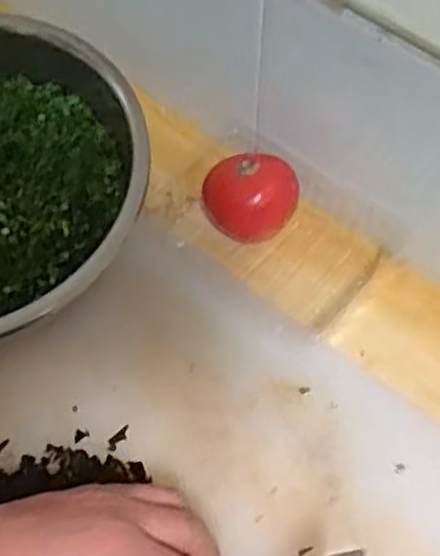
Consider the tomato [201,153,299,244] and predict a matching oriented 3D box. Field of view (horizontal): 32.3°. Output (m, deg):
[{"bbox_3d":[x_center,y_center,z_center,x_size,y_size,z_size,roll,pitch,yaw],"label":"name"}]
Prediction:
[{"bbox_3d":[0.021,-0.054,0.549,0.069,0.054,0.055,4,63,3],"label":"tomato"}]

